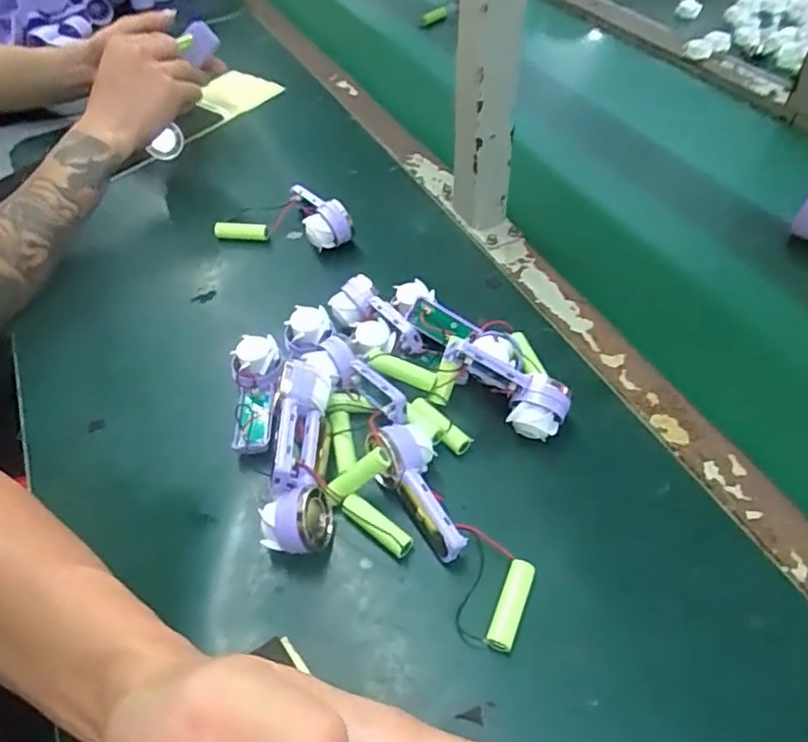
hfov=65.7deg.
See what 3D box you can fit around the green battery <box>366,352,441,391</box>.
[{"bbox_3d":[-0.001,-0.001,0.446,0.049,0.014,0.013,22,51,-5],"label":"green battery"}]

